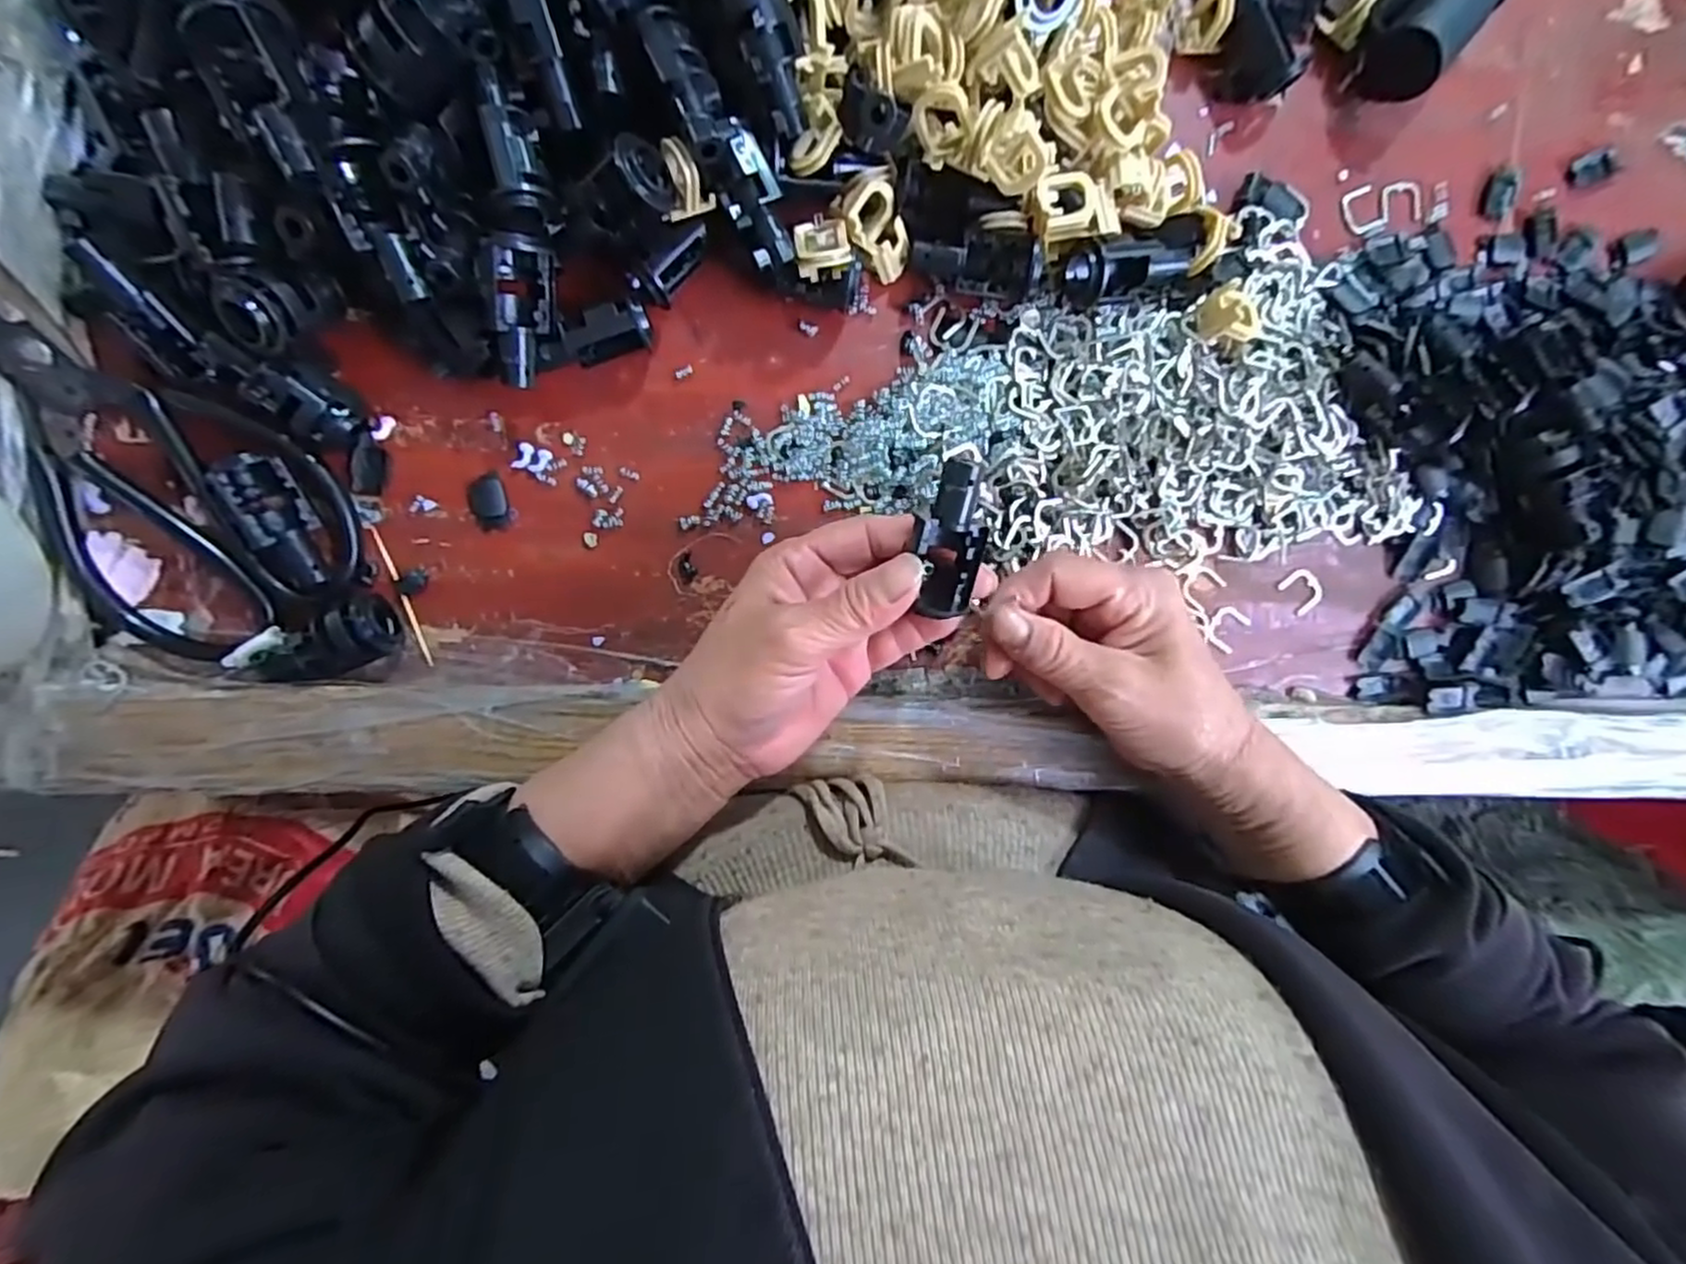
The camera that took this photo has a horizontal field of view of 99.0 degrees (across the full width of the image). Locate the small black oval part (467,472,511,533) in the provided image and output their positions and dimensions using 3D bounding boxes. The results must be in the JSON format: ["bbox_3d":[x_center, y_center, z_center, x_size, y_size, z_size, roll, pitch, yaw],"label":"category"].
[{"bbox_3d":[-0.150,-0.055,0.304,0.015,0.004,0.023,-7,94,-4],"label":"small black oval part"}]

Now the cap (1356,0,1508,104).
[{"bbox_3d":[0.257,-0.264,0.308,0.029,0.032,0.064,42,90,-6],"label":"cap"}]

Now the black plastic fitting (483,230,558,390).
[{"bbox_3d":[-0.122,-0.121,0.273,0.020,0.021,0.053,9,107,-5],"label":"black plastic fitting"}]

